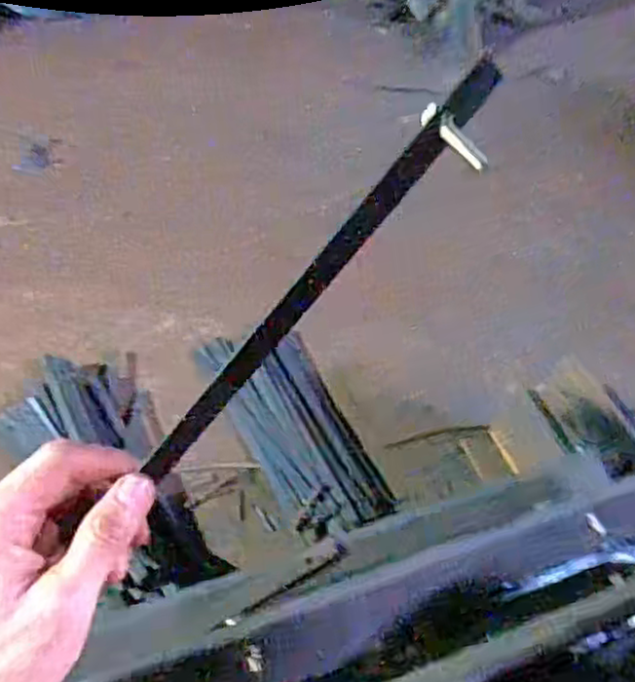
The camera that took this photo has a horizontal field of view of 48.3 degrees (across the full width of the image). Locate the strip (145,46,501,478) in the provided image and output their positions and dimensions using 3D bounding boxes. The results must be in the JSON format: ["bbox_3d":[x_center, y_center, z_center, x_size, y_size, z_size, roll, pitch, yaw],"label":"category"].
[{"bbox_3d":[-0.006,-0.018,0.273,0.012,0.207,0.009,15,34,-47],"label":"strip"}]

